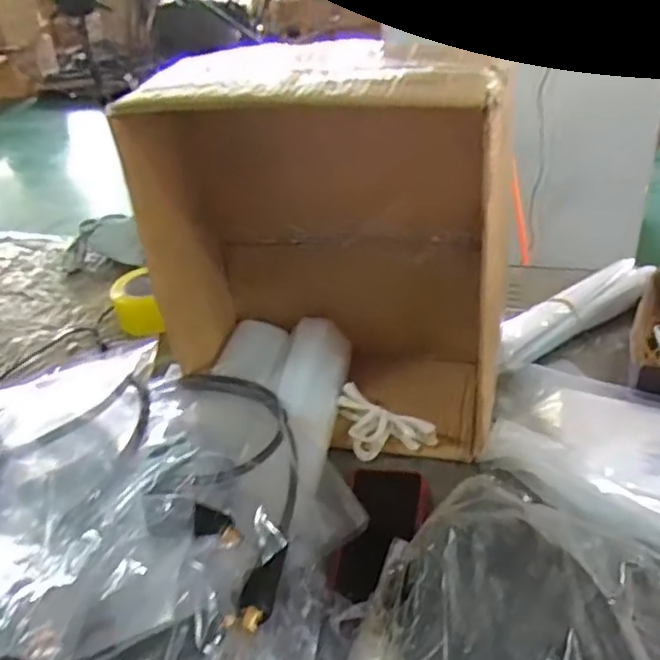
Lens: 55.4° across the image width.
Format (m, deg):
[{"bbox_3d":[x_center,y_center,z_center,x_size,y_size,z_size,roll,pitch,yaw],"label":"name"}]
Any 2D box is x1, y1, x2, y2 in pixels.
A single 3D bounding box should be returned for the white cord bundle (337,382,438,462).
[{"bbox_3d":[0.057,0.115,0.718,0.124,0.041,0.060,20,43,31],"label":"white cord bundle"}]

